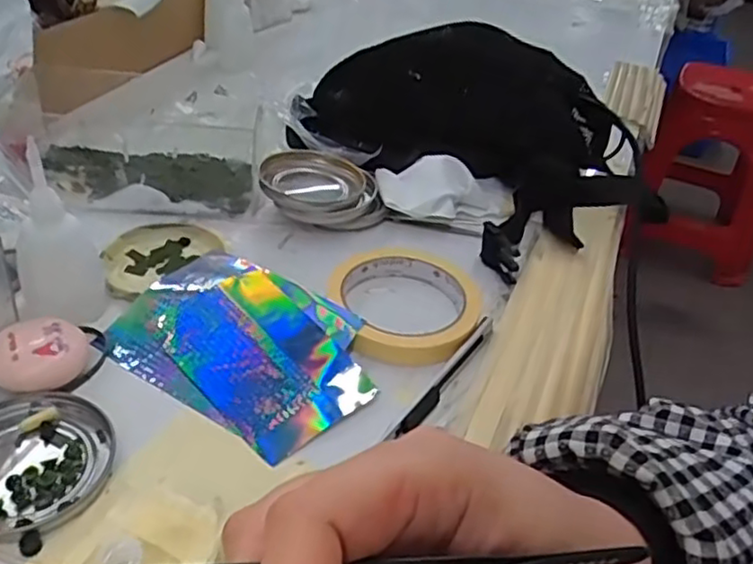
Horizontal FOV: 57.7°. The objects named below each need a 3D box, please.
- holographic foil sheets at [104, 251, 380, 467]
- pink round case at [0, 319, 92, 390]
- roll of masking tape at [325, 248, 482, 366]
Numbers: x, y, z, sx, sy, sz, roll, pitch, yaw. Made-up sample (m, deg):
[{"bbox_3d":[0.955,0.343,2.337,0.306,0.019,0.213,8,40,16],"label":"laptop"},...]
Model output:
[{"bbox_3d":[-0.074,0.032,0.395,0.151,0.011,0.106,29,44,27],"label":"holographic foil sheets"},{"bbox_3d":[-0.179,0.040,0.363,0.047,0.021,0.040,-1,39,-8],"label":"pink round case"},{"bbox_3d":[0.019,0.010,0.435,0.092,0.015,0.093,3,38,-3],"label":"roll of masking tape"}]

